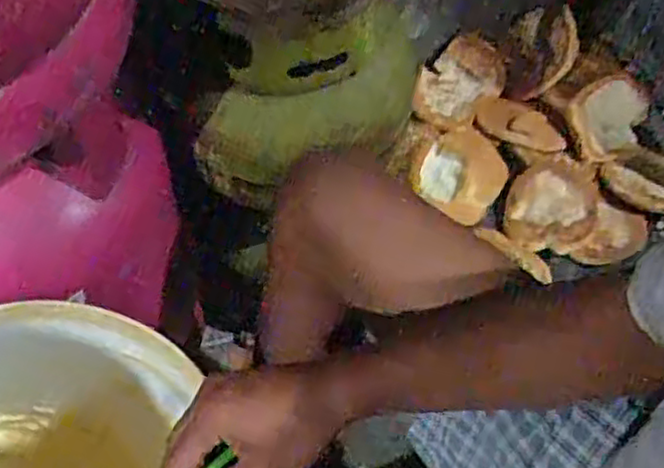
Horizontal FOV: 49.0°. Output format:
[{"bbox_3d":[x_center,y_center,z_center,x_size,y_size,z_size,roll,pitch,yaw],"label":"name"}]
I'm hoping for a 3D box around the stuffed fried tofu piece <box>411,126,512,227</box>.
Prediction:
[{"bbox_3d":[0.203,-0.103,1.138,0.140,0.039,0.155,19,58,8],"label":"stuffed fried tofu piece"}]

